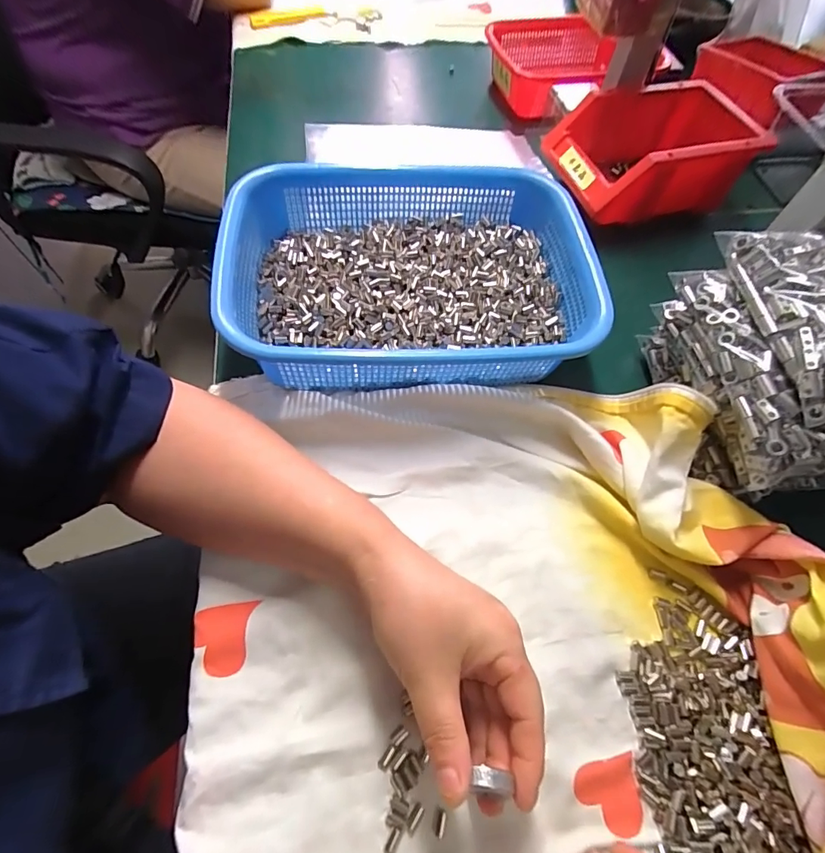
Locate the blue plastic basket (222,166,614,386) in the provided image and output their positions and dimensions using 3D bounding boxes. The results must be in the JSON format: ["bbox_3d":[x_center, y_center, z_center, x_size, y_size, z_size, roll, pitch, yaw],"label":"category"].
[{"bbox_3d":[-0.003,-0.129,0.364,0.287,0.058,0.213,-4,65,-5],"label":"blue plastic basket"}]

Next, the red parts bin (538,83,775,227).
[{"bbox_3d":[0.265,-0.295,0.484,0.219,0.072,0.129,-15,63,-11],"label":"red parts bin"}]

